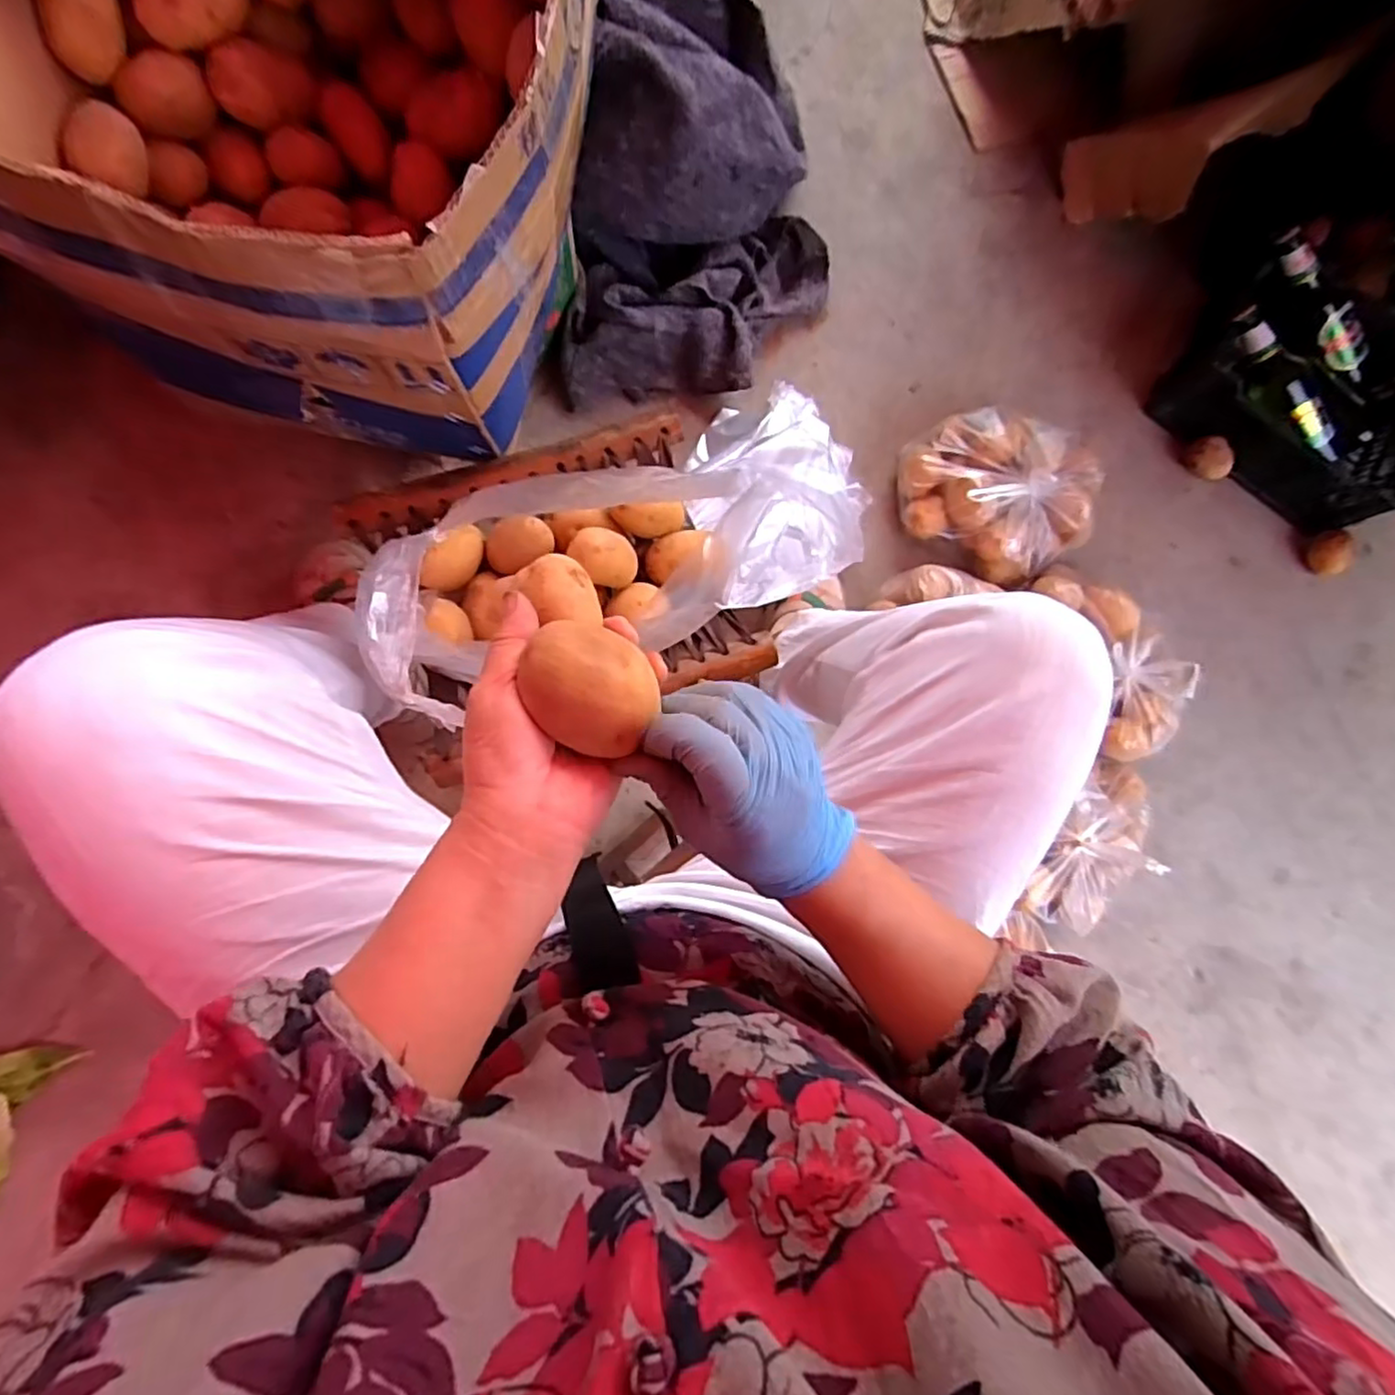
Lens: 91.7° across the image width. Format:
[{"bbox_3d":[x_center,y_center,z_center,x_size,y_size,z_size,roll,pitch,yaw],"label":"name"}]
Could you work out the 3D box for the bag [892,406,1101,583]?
[{"bbox_3d":[0.373,-0.253,0.842,0.236,0.106,0.178,38,81,-2],"label":"bag"}]

